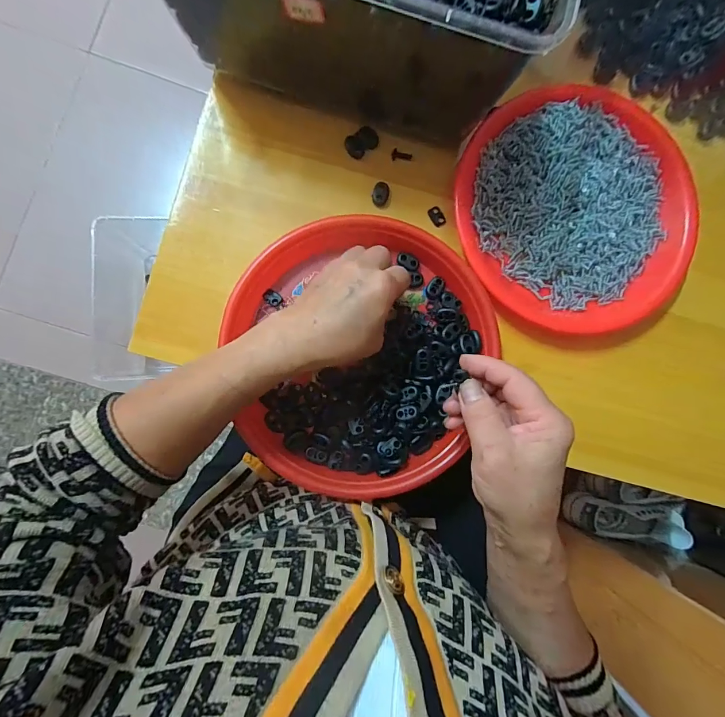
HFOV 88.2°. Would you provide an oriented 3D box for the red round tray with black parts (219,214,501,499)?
[{"bbox_3d":[-0.009,-0.005,0.330,0.227,0.030,0.236,0,87,-4],"label":"red round tray with black parts"}]

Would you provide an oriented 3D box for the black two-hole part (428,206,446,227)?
[{"bbox_3d":[0.071,-0.135,0.357,0.011,0.004,0.019,-31,89,-5],"label":"black two-hole part"}]

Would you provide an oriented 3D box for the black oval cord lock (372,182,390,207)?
[{"bbox_3d":[0.017,-0.154,0.352,0.015,0.004,0.022,11,86,-3],"label":"black oval cord lock"}]

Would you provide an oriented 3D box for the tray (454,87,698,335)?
[{"bbox_3d":[0.197,-0.137,0.349,0.222,0.022,0.212,0,87,-4],"label":"tray"}]

